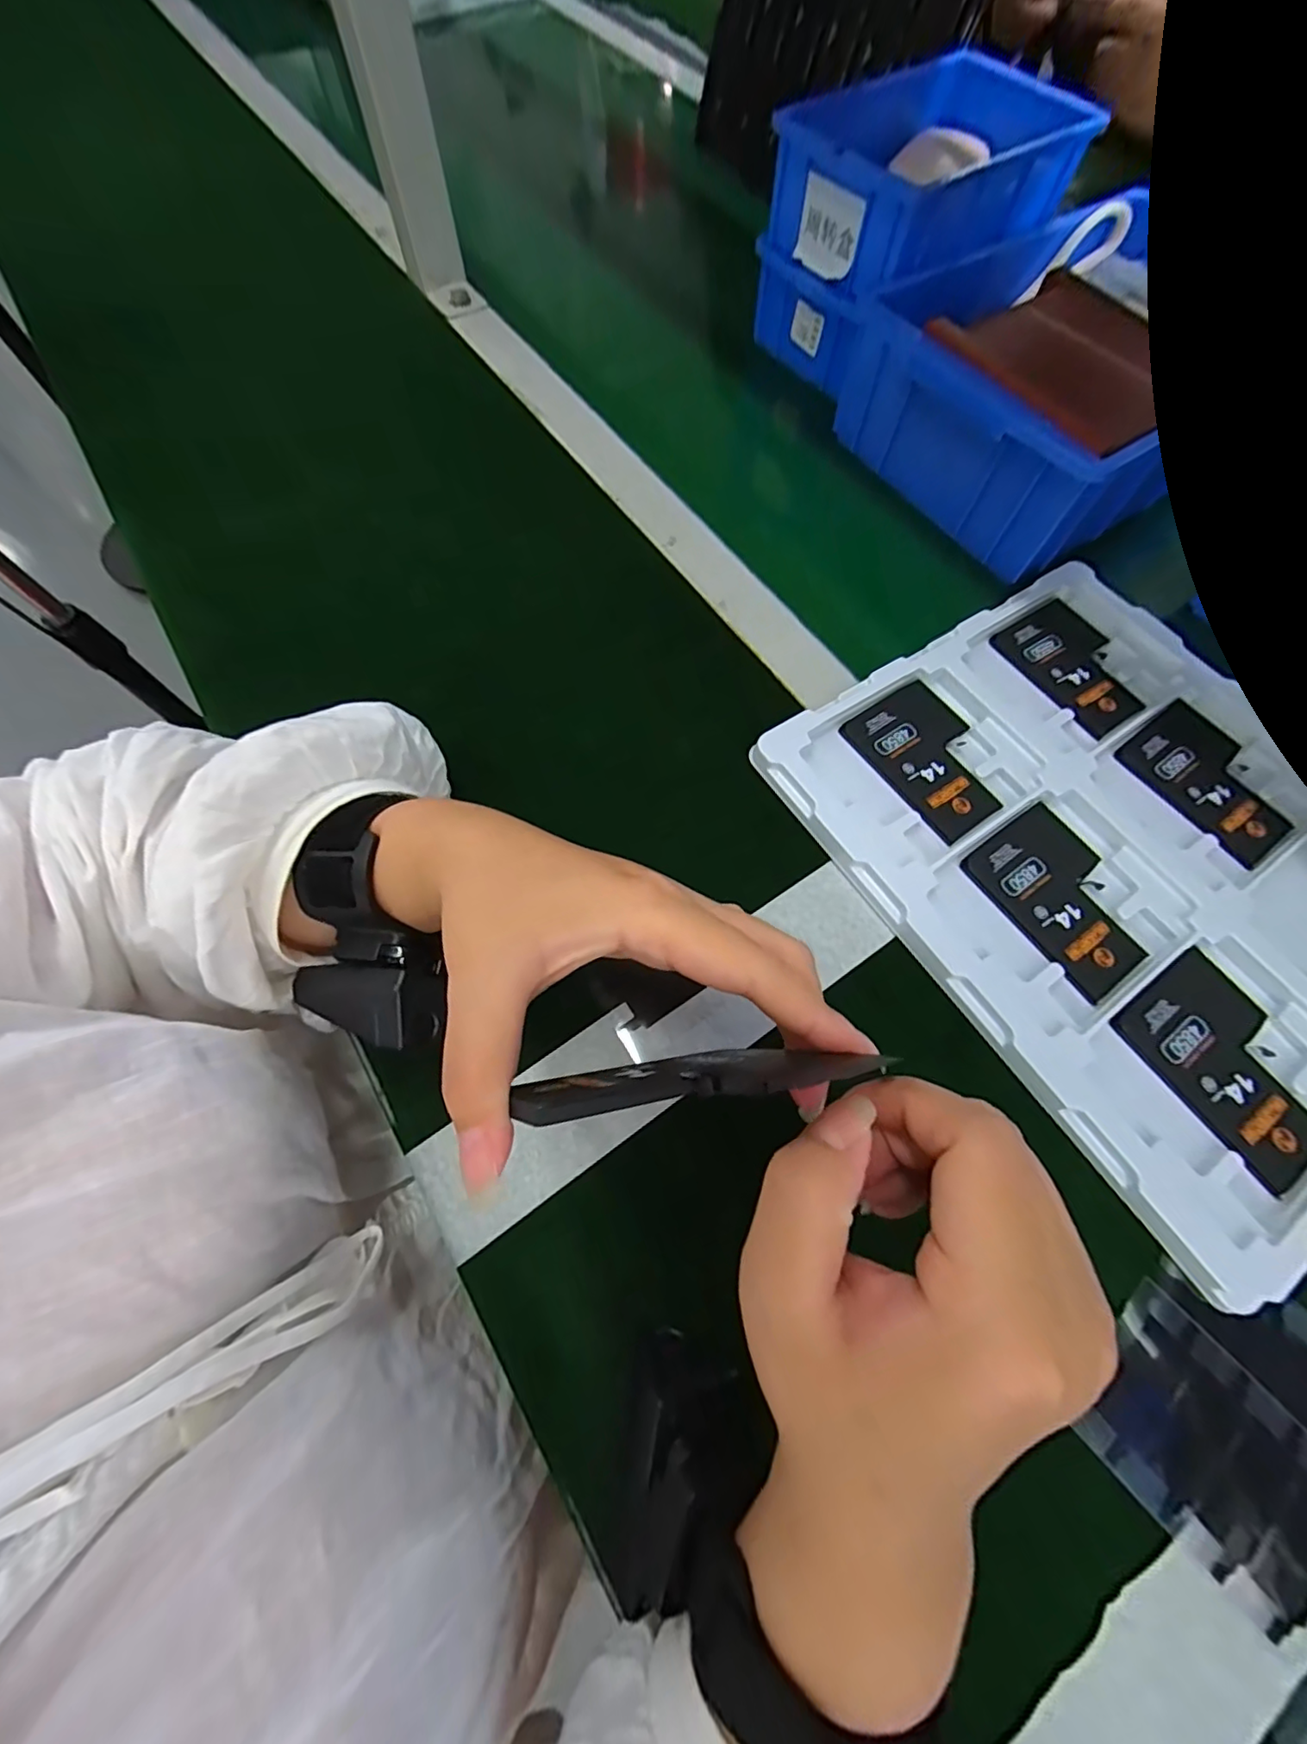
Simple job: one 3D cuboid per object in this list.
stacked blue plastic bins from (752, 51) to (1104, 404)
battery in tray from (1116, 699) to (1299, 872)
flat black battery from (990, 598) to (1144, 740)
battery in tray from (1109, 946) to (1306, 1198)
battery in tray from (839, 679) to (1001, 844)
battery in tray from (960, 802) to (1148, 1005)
[{"bbox_3d":[0.195,-0.498,0.449,0.245,0.114,0.143,-37,74,-15],"label":"stacked blue plastic bins"},{"bbox_3d":[0.331,-0.056,0.335,0.072,0.004,0.093,-33,73,-13],"label":"battery in tray"},{"bbox_3d":[0.274,-0.133,0.370,0.066,0.005,0.093,-28,72,-12],"label":"flat black battery"},{"bbox_3d":[0.276,0.089,0.270,0.070,0.004,0.091,-33,73,-13],"label":"battery in tray"},{"bbox_3d":[0.164,-0.067,0.334,0.069,0.004,0.092,-33,73,-13],"label":"battery in tray"},{"bbox_3d":[0.219,0.013,0.303,0.069,0.005,0.091,-33,73,-13],"label":"battery in tray"}]

